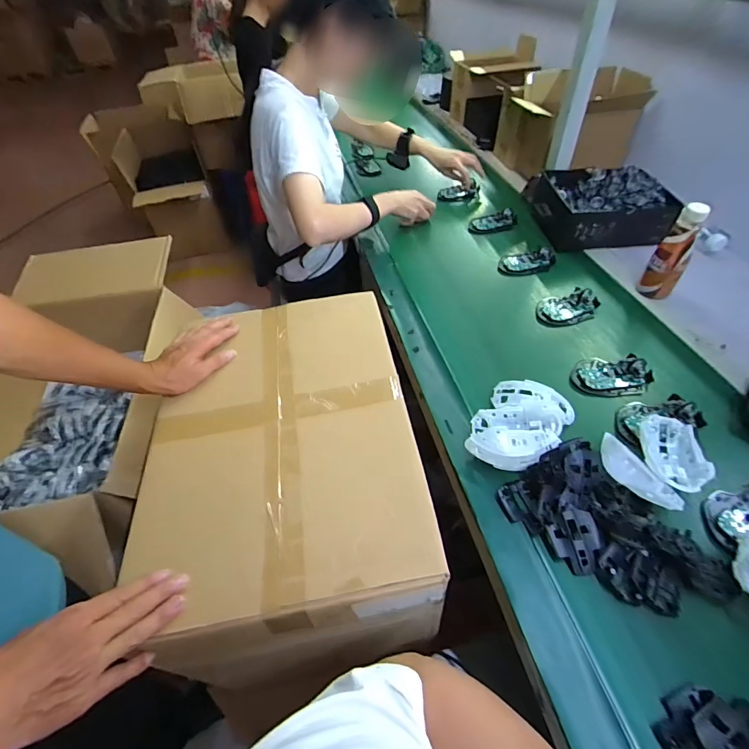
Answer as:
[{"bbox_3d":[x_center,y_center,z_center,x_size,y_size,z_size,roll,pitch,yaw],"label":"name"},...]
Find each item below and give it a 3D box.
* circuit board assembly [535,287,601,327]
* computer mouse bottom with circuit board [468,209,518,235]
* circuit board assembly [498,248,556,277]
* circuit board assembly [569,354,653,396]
[{"bbox_3d":[0.359,-0.128,0.759,0.125,0.021,0.078,-19,49,-11],"label":"circuit board assembly"},{"bbox_3d":[0.284,-0.368,0.975,0.117,0.030,0.061,-15,48,-10],"label":"computer mouse bottom with circuit board"},{"bbox_3d":[0.326,-0.240,0.861,0.120,0.028,0.068,-1,48,5],"label":"circuit board assembly"},{"bbox_3d":[0.375,-0.002,0.645,0.125,0.028,0.079,-1,48,5],"label":"circuit board assembly"}]

